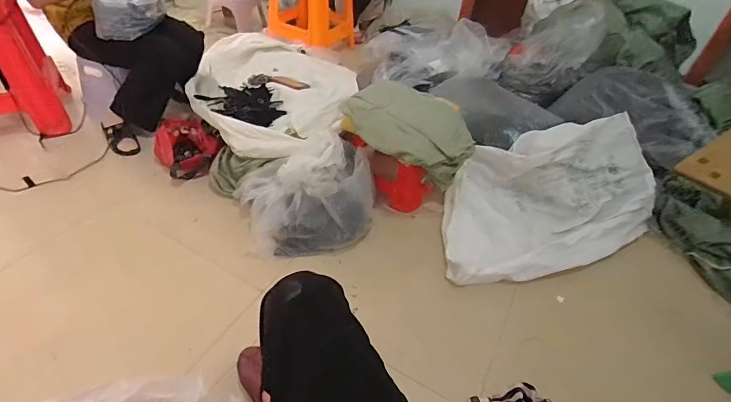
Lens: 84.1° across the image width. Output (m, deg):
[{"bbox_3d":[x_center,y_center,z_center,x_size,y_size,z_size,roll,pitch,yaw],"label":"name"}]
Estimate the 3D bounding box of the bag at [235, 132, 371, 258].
[{"bbox_3d":[-0.173,-0.023,1.200,0.396,0.209,0.296,-5,45,-11],"label":"bag"}]

